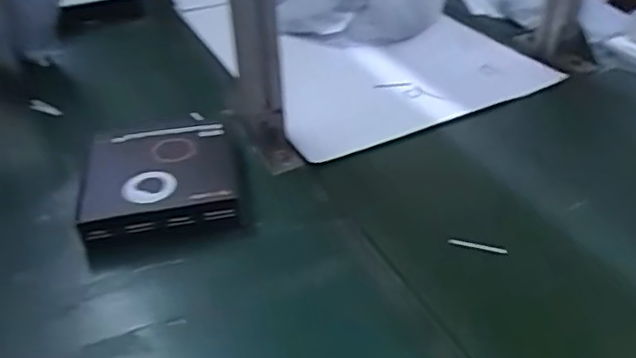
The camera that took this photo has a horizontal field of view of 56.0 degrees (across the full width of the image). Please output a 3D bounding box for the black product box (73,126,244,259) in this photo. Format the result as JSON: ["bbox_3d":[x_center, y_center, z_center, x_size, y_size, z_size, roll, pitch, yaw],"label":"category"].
[{"bbox_3d":[-0.162,0.001,0.619,0.151,0.047,0.155,-8,38,-10],"label":"black product box"}]

